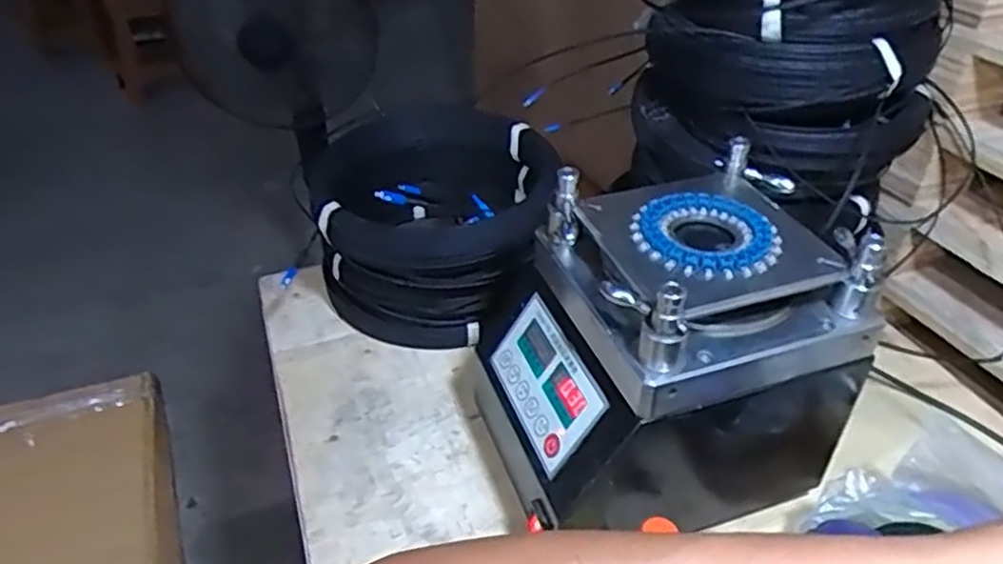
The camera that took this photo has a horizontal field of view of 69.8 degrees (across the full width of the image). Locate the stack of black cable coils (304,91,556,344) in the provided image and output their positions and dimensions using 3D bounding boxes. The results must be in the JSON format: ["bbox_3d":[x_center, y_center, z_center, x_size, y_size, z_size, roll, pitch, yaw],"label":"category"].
[{"bbox_3d":[-0.079,-0.071,0.942,0.306,0.200,0.328,-11,38,-13],"label":"stack of black cable coils"}]

